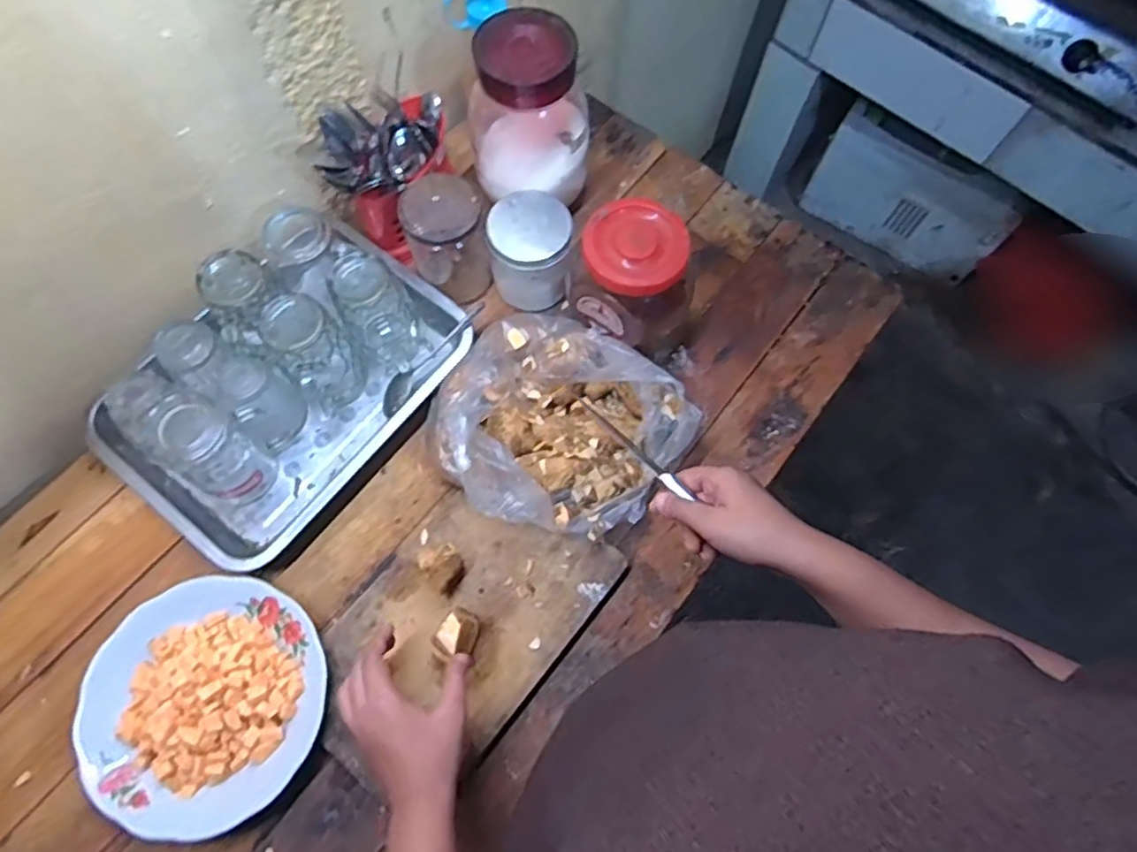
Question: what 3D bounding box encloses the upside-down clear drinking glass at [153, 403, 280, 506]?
[{"bbox_3d":[-0.338,0.026,0.637,0.069,0.123,0.067,36,71,11],"label":"upside-down clear drinking glass"}]

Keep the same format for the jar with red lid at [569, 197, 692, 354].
[{"bbox_3d":[0.066,-0.151,0.699,0.117,0.136,0.104,42,72,13],"label":"jar with red lid"}]

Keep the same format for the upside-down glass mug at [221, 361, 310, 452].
[{"bbox_3d":[-0.303,-0.021,0.671,0.062,0.096,0.060,1,68,-2],"label":"upside-down glass mug"}]

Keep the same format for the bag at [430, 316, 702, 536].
[{"bbox_3d":[-0.018,-0.003,0.671,0.241,0.082,0.224,39,72,12],"label":"bag"}]

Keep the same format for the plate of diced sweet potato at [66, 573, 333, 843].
[{"bbox_3d":[-0.324,0.243,0.597,0.204,0.047,0.202,1,68,-2],"label":"plate of diced sweet potato"}]

